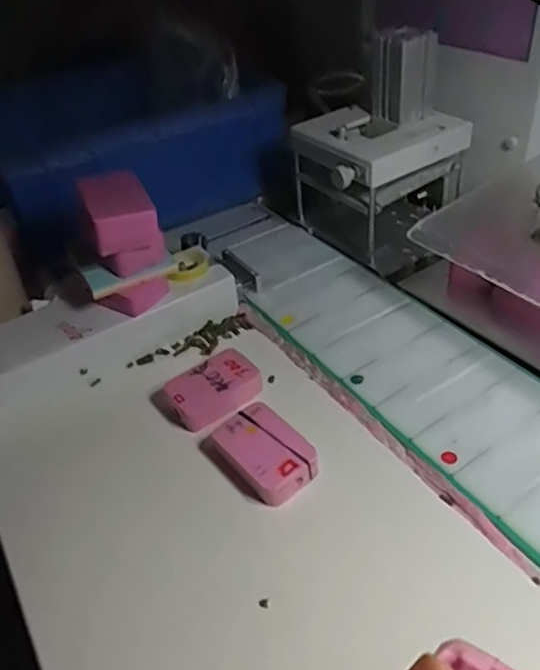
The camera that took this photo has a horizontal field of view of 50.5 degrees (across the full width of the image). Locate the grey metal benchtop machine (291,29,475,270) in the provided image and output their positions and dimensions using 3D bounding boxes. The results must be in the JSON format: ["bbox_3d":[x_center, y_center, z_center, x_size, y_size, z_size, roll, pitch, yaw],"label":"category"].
[{"bbox_3d":[0.105,-0.183,0.569,0.146,0.183,0.125,-24,43,-19],"label":"grey metal benchtop machine"}]

